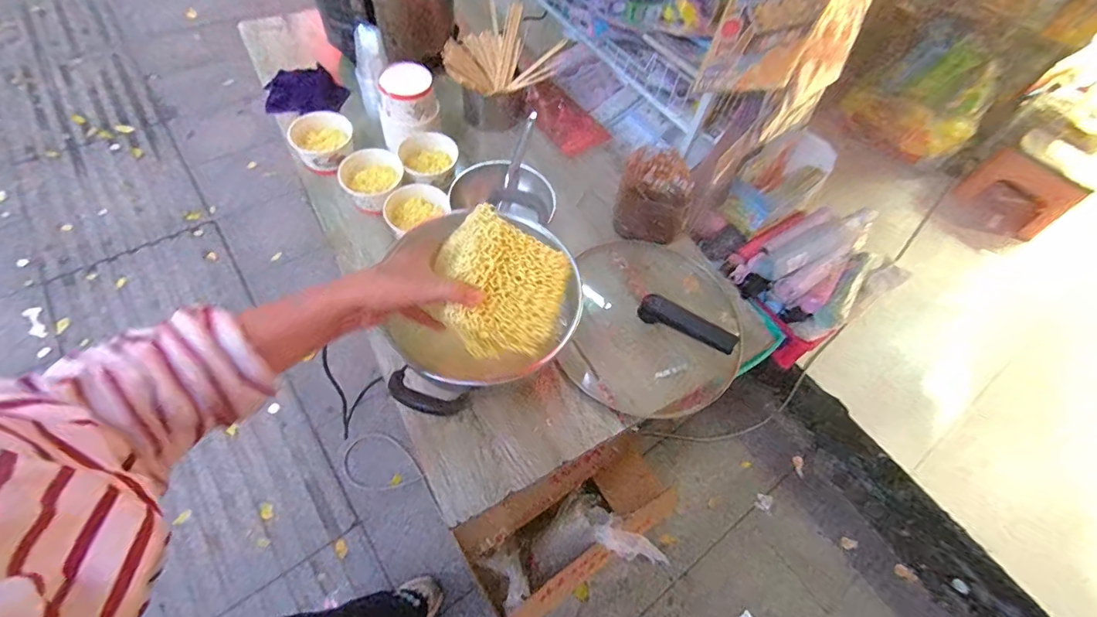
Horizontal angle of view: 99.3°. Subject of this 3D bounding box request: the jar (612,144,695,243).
[{"bbox_3d":[0.194,-0.202,0.855,0.134,0.095,0.140,3,59,-5],"label":"jar"}]

